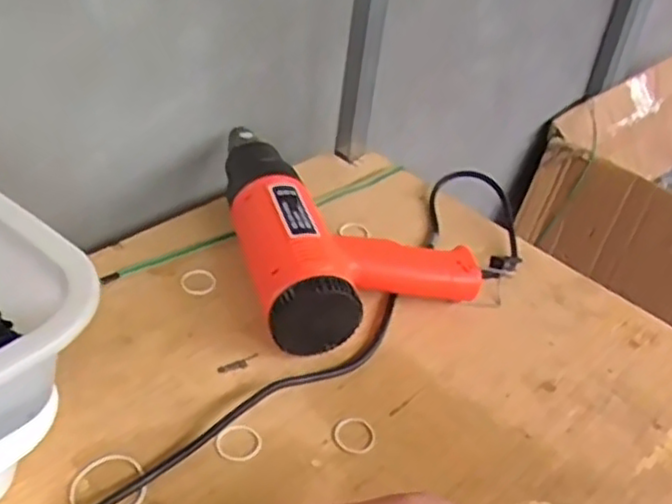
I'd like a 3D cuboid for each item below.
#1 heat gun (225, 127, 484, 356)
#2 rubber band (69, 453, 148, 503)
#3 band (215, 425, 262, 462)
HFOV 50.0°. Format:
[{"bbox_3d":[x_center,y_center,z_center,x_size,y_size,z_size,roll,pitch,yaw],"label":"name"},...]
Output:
[{"bbox_3d":[0.002,-0.031,0.639,0.181,0.072,0.260,-7,41,-17],"label":"heat gun"},{"bbox_3d":[-0.141,0.145,0.448,0.046,0.004,0.048,29,43,25],"label":"rubber band"},{"bbox_3d":[-0.065,0.128,0.484,0.028,0.004,0.028,5,39,-4],"label":"band"}]

